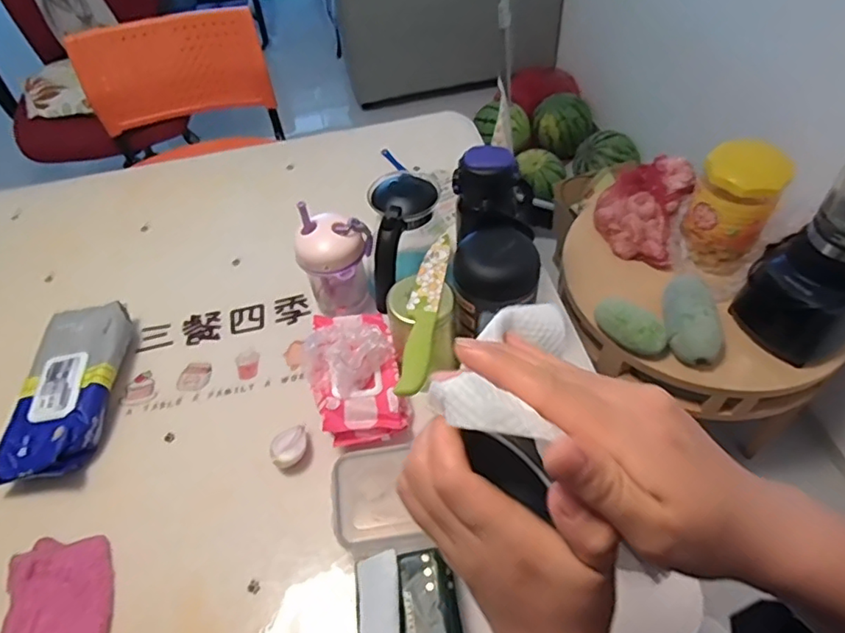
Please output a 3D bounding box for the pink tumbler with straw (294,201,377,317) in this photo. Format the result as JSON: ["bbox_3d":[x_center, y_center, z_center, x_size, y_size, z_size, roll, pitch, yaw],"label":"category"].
[{"bbox_3d":[-0.121,-0.070,0.821,0.088,0.173,0.084,-2,52,3],"label":"pink tumbler with straw"}]

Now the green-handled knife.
[{"bbox_3d":[0.003,-0.009,0.687,0.036,0.028,0.226,5,53,8],"label":"green-handled knife"}]

